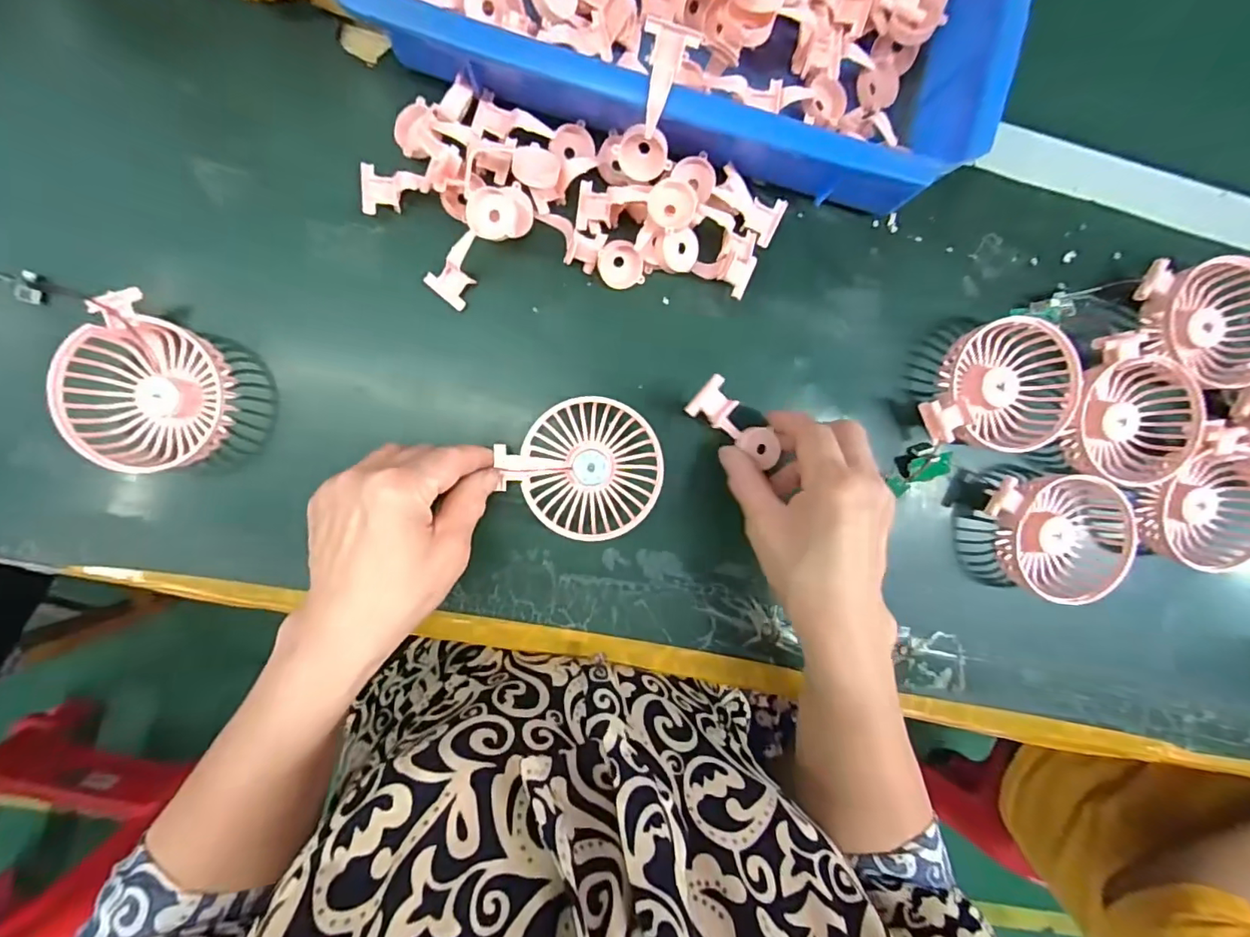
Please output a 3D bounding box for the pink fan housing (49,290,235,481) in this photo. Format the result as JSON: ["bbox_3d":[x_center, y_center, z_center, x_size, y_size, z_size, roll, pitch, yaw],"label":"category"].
[{"bbox_3d":[-0.286,-0.045,0.325,0.083,0.029,0.085,34,88,-6],"label":"pink fan housing"}]

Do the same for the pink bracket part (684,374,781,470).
[{"bbox_3d":[0.071,-0.029,0.350,0.072,0.029,0.028,35,89,-27],"label":"pink bracket part"}]

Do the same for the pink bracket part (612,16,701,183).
[{"bbox_3d":[0.016,-0.197,0.300,0.031,0.019,0.074,12,137,-8],"label":"pink bracket part"}]

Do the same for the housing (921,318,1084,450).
[{"bbox_3d":[0.255,-0.057,0.377,0.111,0.040,0.086,-10,92,-6],"label":"housing"}]

